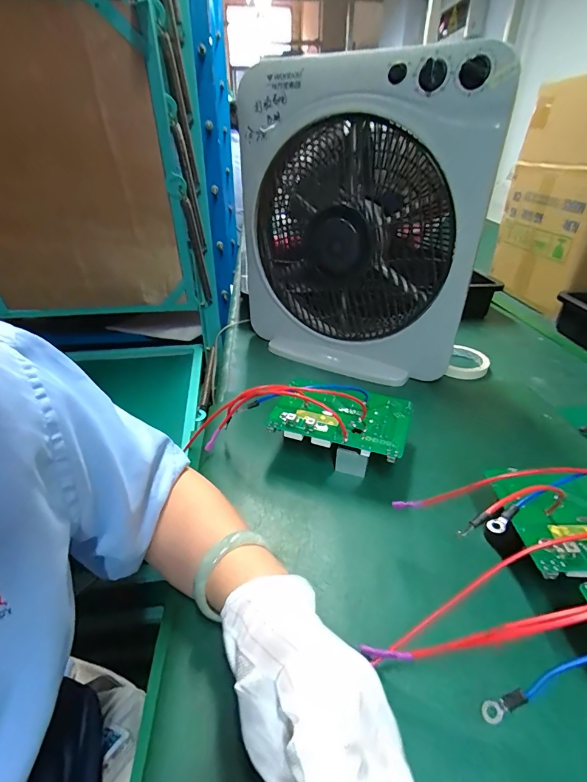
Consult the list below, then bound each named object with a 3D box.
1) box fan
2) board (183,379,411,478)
[{"bbox_3d":[0.089,-0.238,0.612,0.369,0.411,0.108,17,36,25],"label":"box fan"},{"bbox_3d":[0.012,0.029,0.490,0.255,0.098,0.109,8,34,12],"label":"board"}]

